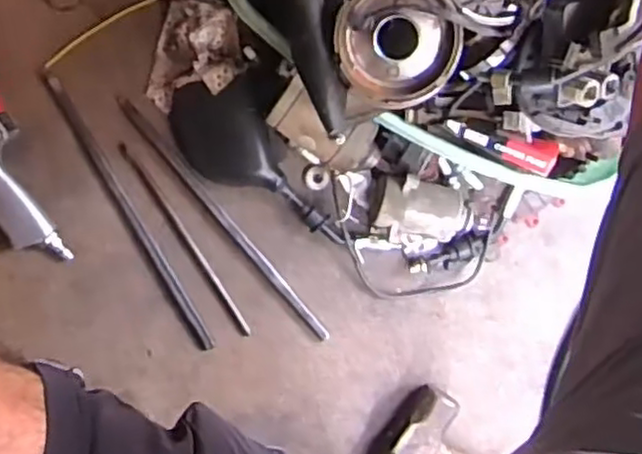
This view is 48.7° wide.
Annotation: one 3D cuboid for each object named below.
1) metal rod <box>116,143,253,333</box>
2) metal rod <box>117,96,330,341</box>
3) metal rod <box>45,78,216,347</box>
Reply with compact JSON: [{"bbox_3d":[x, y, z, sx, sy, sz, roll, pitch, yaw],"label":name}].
[{"bbox_3d":[-0.148,0.016,0.778,0.010,0.004,0.247,-33,96,-6],"label":"metal rod"},{"bbox_3d":[-0.105,-0.007,0.779,0.017,0.013,0.338,-40,97,-5],"label":"metal rod"},{"bbox_3d":[-0.206,-0.011,0.771,0.015,0.006,0.333,-30,96,-6],"label":"metal rod"}]

